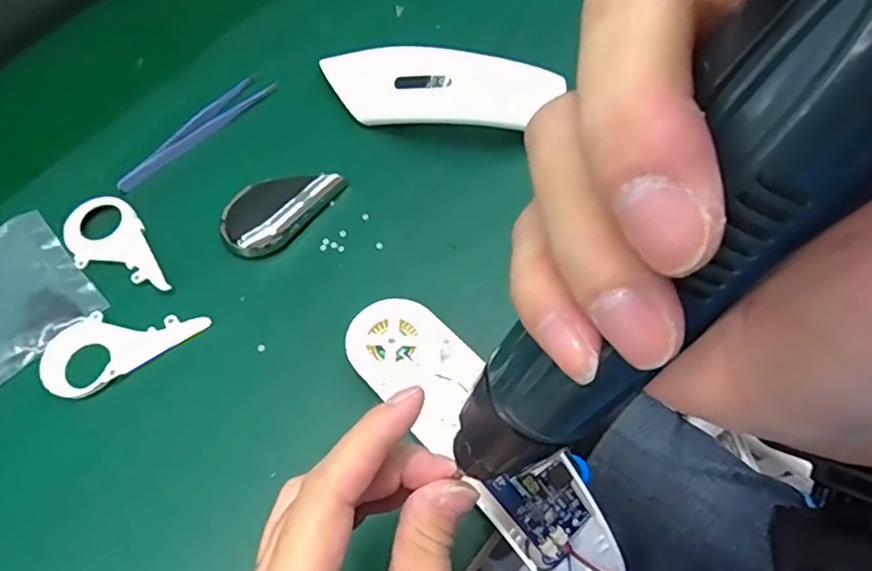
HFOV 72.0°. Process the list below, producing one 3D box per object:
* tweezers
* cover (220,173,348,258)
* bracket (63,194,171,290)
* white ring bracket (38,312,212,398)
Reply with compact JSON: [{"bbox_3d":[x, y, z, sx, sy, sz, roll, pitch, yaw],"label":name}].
[{"bbox_3d":[-0.171,-0.111,0.425,0.126,0.006,0.022,-42,68,-16],"label":"tweezers"},{"bbox_3d":[-0.101,-0.053,0.391,0.080,0.013,0.040,-41,68,-15],"label":"cover"},{"bbox_3d":[-0.207,-0.024,0.382,0.045,0.005,0.091,-32,66,-12],"label":"bracket"},{"bbox_3d":[-0.187,0.030,0.355,0.093,0.004,0.047,-31,66,-11],"label":"white ring bracket"}]

